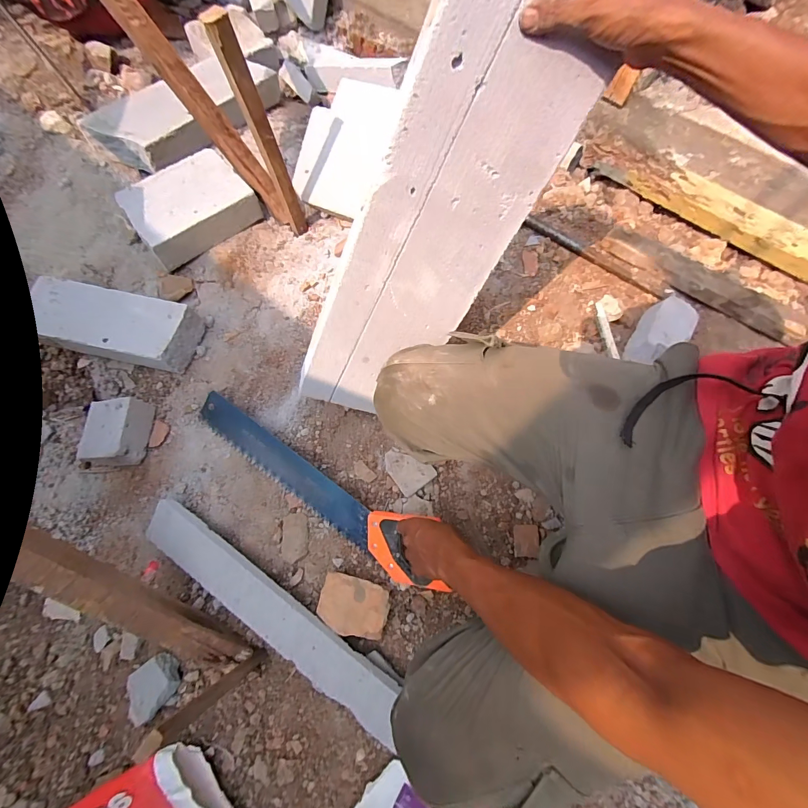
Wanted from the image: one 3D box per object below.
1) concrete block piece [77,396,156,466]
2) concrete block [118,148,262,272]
[{"bbox_3d":[-0.530,0.050,0.698,0.088,0.075,0.116,0,71,1],"label":"concrete block piece"},{"bbox_3d":[-0.501,-0.464,0.879,0.253,0.084,0.204,-40,75,-12],"label":"concrete block"}]

